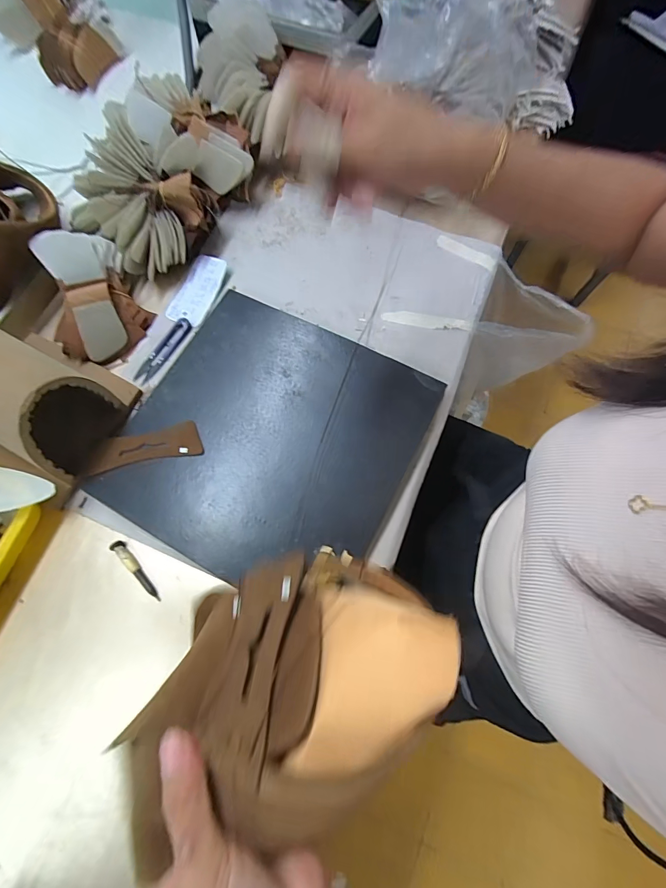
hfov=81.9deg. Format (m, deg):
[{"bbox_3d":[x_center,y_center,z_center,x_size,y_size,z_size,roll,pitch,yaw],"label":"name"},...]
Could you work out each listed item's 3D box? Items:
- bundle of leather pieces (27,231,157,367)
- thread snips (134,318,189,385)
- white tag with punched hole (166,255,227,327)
[{"bbox_3d":[-0.297,-0.187,0.478,0.101,0.079,0.148,-11,73,-1],"label":"bundle of leather pieces"},{"bbox_3d":[-0.216,-0.120,0.491,0.021,0.008,0.098,33,77,11],"label":"thread snips"},{"bbox_3d":[-0.184,-0.209,0.521,0.052,0.007,0.100,23,83,12],"label":"white tag with punched hole"}]

